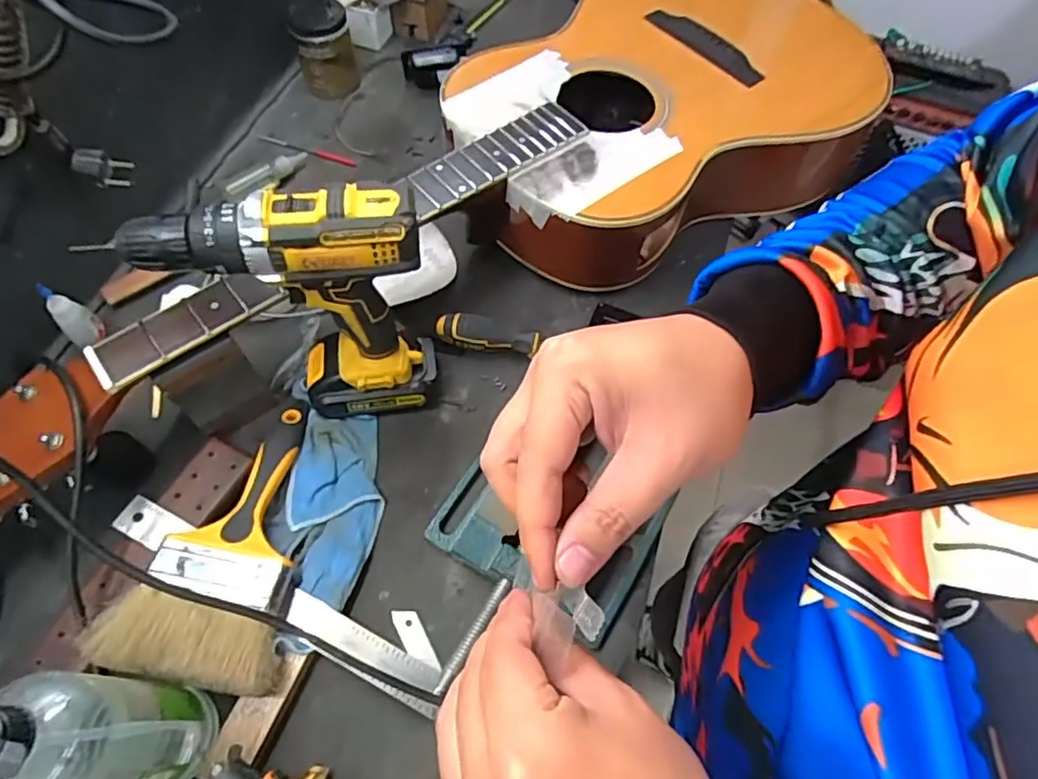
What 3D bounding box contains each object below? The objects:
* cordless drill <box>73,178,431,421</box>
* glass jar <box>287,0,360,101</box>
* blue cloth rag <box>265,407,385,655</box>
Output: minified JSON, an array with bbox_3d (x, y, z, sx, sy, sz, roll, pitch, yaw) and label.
[{"bbox_3d":[-0.171,-0.064,0.486,0.196,0.203,0.088,3,61,0],"label":"cordless drill"},{"bbox_3d":[-0.238,-0.416,0.750,0.067,0.097,0.067,1,61,-1],"label":"glass jar"},{"bbox_3d":[-0.163,0.108,0.501,0.087,0.020,0.194,9,61,4],"label":"blue cloth rag"}]

